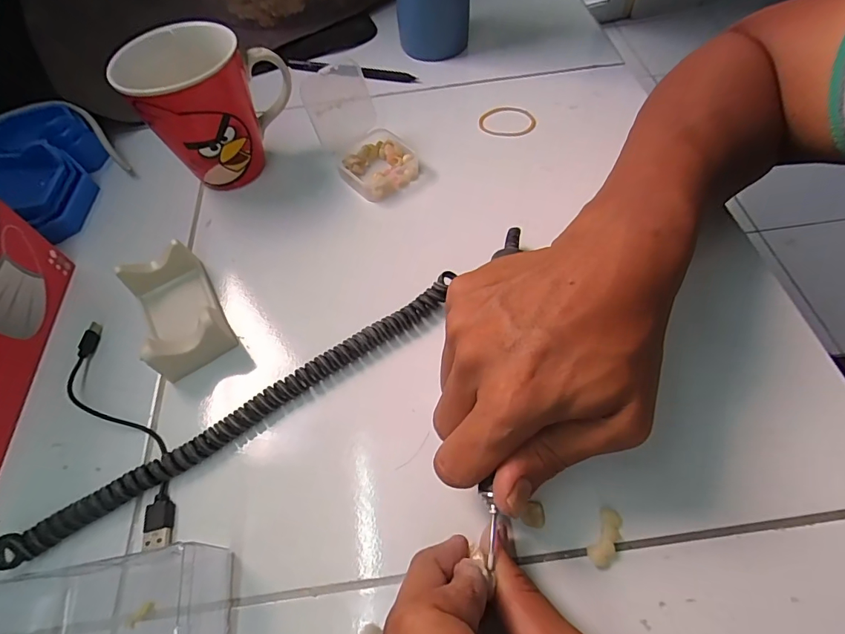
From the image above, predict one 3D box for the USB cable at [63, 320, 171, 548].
[{"bbox_3d":[-0.180,0.063,0.260,0.030,0.007,0.159,-37,63,-17],"label":"USB cable"}]

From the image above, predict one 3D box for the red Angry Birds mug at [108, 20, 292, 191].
[{"bbox_3d":[-0.165,-0.166,0.342,0.080,0.087,0.102,27,65,19],"label":"red Angry Birds mug"}]

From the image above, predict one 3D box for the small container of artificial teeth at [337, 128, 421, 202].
[{"bbox_3d":[-0.038,-0.123,0.363,0.056,0.020,0.056,-36,65,-19],"label":"small container of artificial teeth"}]

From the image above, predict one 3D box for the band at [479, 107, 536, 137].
[{"bbox_3d":[0.076,-0.175,0.394,0.050,0.006,0.035,9,68,6],"label":"band"}]

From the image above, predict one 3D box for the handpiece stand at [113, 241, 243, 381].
[{"bbox_3d":[-0.160,-0.005,0.287,0.046,0.033,0.085,-30,61,-13],"label":"handpiece stand"}]

